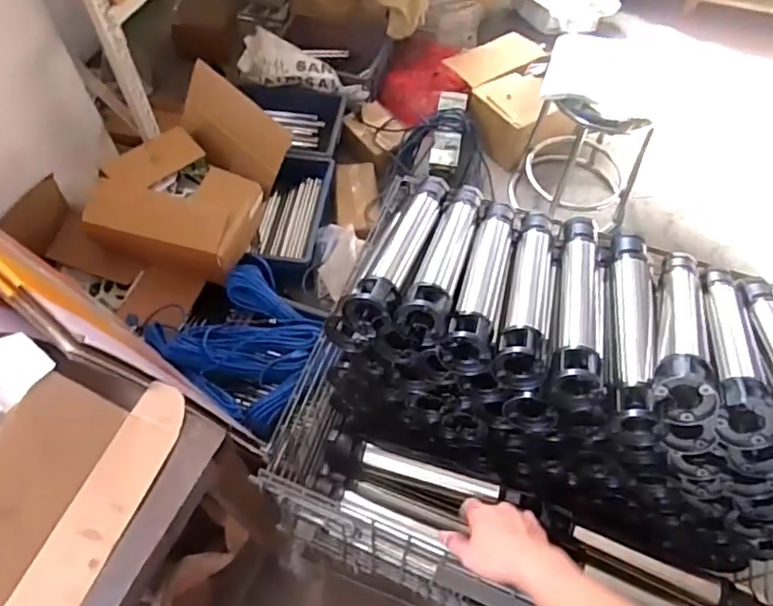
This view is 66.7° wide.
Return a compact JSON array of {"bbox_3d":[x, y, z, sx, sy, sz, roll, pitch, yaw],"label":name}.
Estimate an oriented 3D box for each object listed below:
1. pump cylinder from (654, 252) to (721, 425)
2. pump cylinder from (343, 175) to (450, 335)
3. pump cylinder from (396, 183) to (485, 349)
[{"bbox_3d":[0.436,0.028,0.870,0.071,0.063,0.366,22,40,9],"label":"pump cylinder"},{"bbox_3d":[0.030,-0.097,0.953,0.065,0.059,0.354,20,47,8],"label":"pump cylinder"},{"bbox_3d":[0.097,-0.081,0.942,0.064,0.066,0.362,17,44,6],"label":"pump cylinder"}]

